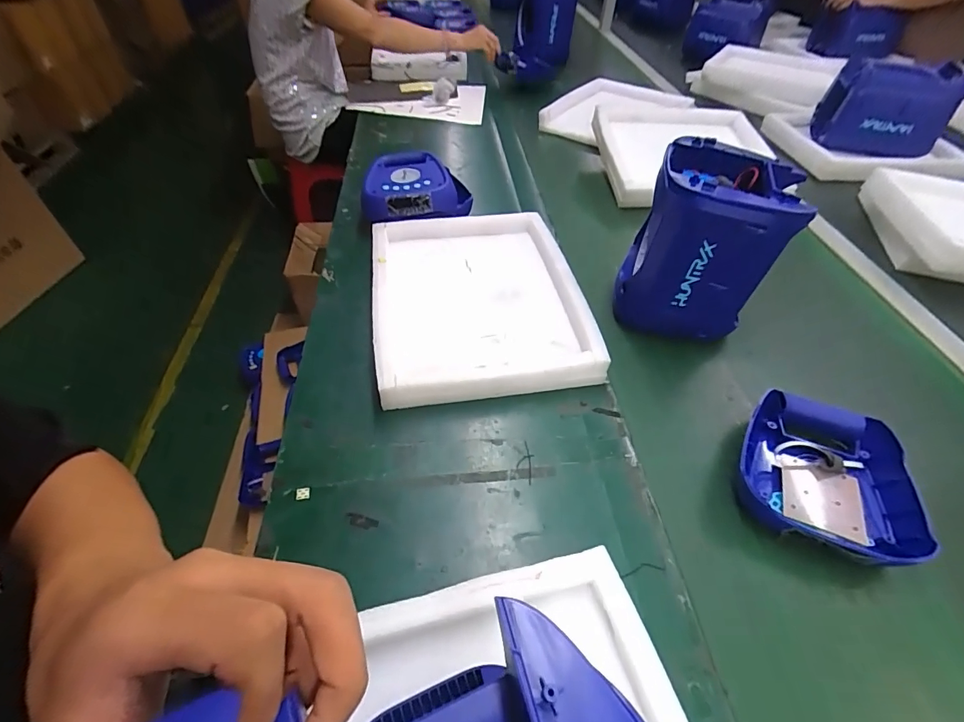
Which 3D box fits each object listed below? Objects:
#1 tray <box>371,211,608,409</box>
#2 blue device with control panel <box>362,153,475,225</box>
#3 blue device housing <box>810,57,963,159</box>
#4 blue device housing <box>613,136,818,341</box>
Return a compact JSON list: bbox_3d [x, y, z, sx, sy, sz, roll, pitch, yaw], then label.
[{"bbox_3d":[-0.008,-0.104,0.631,0.290,0.040,0.355,-5,51,-8],"label":"tray"},{"bbox_3d":[-0.115,-0.303,0.773,0.187,0.057,0.170,-4,51,-7],"label":"blue device with control panel"},{"bbox_3d":[0.952,-0.597,1.032,0.238,0.169,0.159,24,53,15],"label":"blue device housing"},{"bbox_3d":[0.296,-0.152,0.605,0.159,0.221,0.167,16,51,9],"label":"blue device housing"}]

